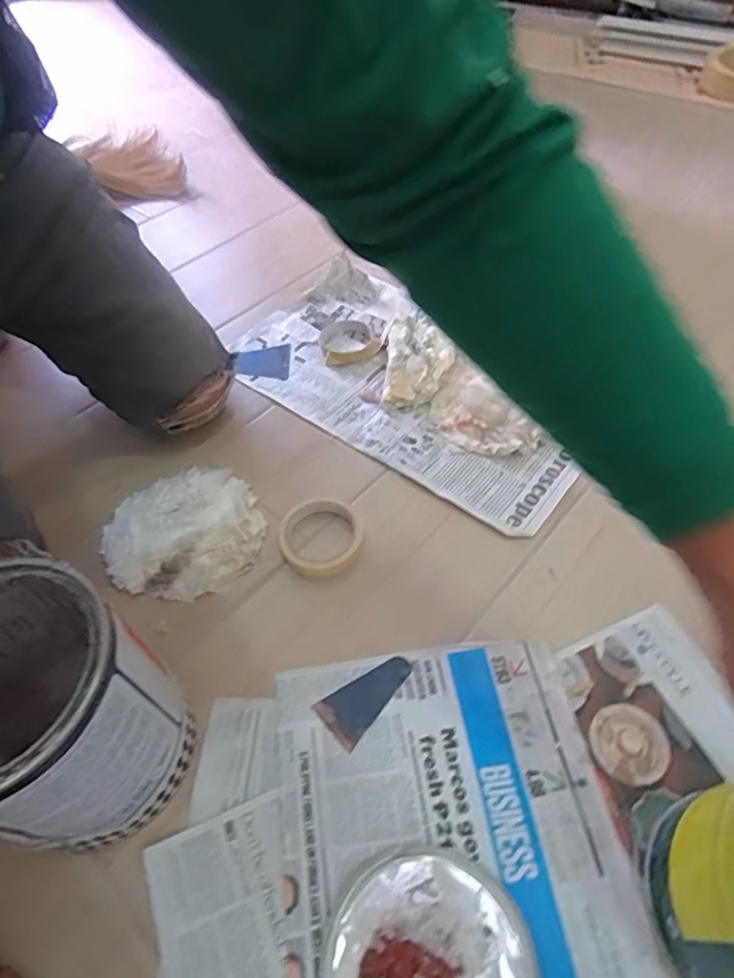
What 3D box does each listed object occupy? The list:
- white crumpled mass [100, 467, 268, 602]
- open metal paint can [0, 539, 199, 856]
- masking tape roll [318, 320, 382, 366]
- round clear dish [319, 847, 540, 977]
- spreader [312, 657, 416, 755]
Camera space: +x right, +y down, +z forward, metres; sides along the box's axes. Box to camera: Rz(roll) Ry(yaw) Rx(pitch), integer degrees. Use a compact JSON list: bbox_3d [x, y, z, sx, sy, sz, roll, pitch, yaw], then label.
[{"bbox_3d":[-0.211,0.048,0.641,0.173,0.031,0.168,-2,52,2],"label":"white crumpled mass"},{"bbox_3d":[-0.244,0.173,0.428,0.165,0.188,0.151,-2,52,2],"label":"open metal paint can"},{"bbox_3d":[-0.028,-0.226,0.842,0.087,0.017,0.099,-13,52,-7],"label":"masking tape roll"},{"bbox_3d":[0.043,0.346,0.398,0.145,0.010,0.146,-2,52,2],"label":"round clear dish"},{"bbox_3d":[0.000,0.194,0.528,0.094,0.004,0.048,-37,58,-23],"label":"spreader"}]

